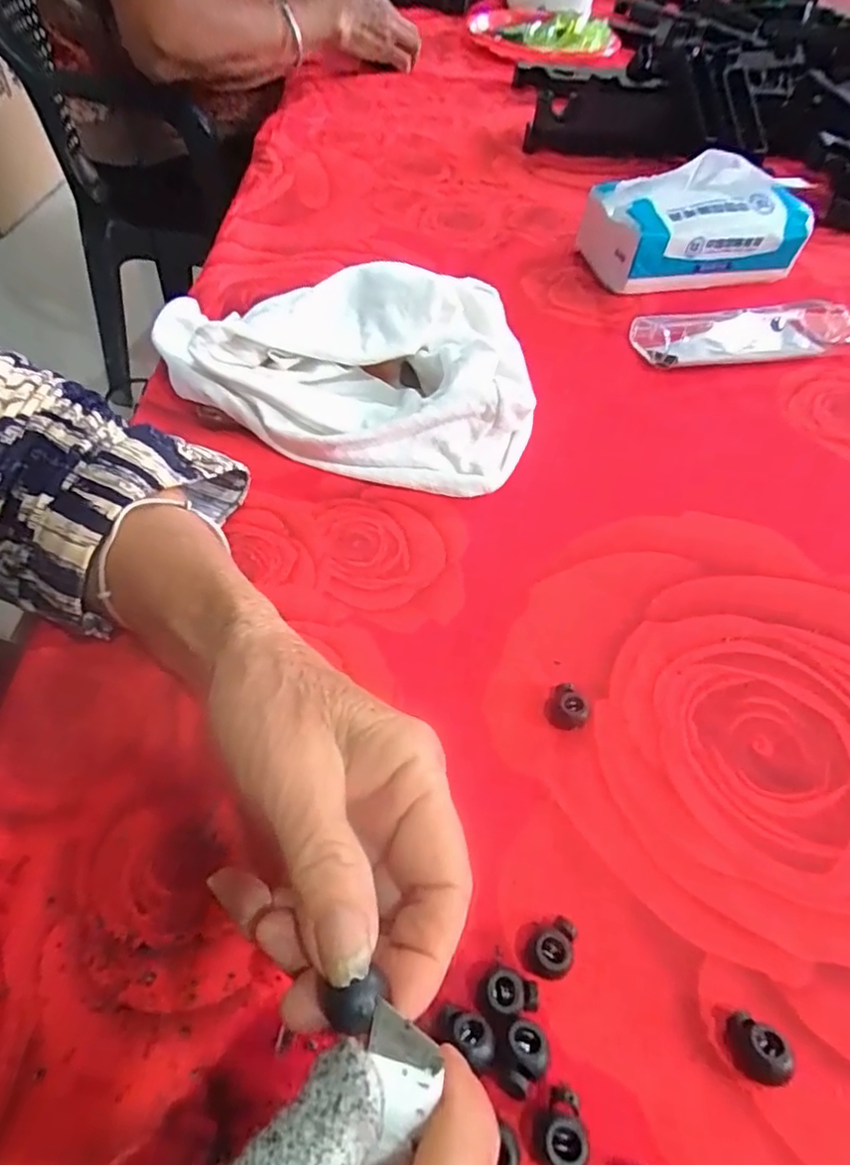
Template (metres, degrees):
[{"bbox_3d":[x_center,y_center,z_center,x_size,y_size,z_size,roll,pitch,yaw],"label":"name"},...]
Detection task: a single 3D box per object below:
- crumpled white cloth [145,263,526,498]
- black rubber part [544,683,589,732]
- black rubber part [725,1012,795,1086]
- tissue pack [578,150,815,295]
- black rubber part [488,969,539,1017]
[{"bbox_3d":[-0.053,-0.140,0.369,0.240,0.059,0.144,10,51,6],"label":"crumpled white cloth"},{"bbox_3d":[0.062,0.053,0.262,0.018,0.012,0.016,28,56,17],"label":"black rubber part"},{"bbox_3d":[0.105,0.147,0.190,0.016,0.012,0.015,22,55,14],"label":"black rubber part"},{"bbox_3d":[0.219,-0.296,0.493,0.167,0.080,0.088,-9,52,-10],"label":"tissue pack"},{"bbox_3d":[0.028,0.135,0.198,0.017,0.009,0.011,11,53,6],"label":"black rubber part"}]

